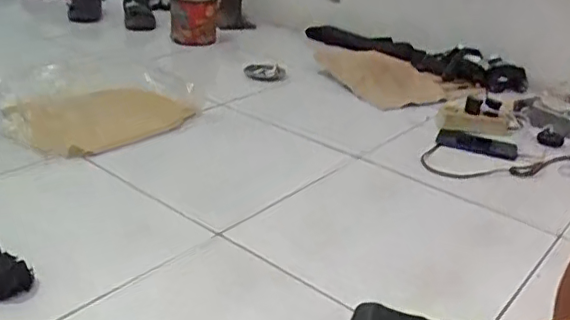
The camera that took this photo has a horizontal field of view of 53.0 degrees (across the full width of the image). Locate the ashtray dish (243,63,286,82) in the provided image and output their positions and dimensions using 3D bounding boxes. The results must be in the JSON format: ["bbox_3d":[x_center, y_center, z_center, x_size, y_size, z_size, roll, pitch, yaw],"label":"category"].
[{"bbox_3d":[-0.056,-0.242,1.586,0.113,0.023,0.113,4,26,-2],"label":"ashtray dish"}]

